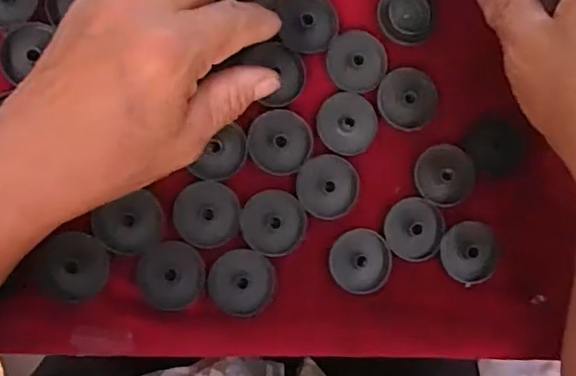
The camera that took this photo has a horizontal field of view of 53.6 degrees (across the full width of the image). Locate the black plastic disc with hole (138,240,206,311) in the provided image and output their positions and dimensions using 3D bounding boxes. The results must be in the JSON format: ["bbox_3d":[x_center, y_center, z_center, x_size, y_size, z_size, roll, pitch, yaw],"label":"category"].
[{"bbox_3d":[-0.059,0.045,0.289,0.032,0.013,0.033,0,88,-9],"label":"black plastic disc with hole"}]

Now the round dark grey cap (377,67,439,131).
[{"bbox_3d":[0.066,-0.049,0.313,0.032,0.007,0.035,0,88,-9],"label":"round dark grey cap"}]

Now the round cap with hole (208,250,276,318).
[{"bbox_3d":[-0.023,0.049,0.291,0.033,0.012,0.035,-43,95,-8],"label":"round cap with hole"}]

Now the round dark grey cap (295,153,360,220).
[{"bbox_3d":[0.021,-0.001,0.303,0.033,0.004,0.033,0,88,-9],"label":"round dark grey cap"}]

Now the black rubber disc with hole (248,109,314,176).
[{"bbox_3d":[-0.004,-0.024,0.298,0.033,0.004,0.032,0,88,-9],"label":"black rubber disc with hole"}]

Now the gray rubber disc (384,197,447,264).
[{"bbox_3d":[0.069,0.022,0.311,0.033,0.004,0.033,0,88,-9],"label":"gray rubber disc"}]

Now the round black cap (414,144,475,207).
[{"bbox_3d":[0.087,-0.007,0.313,0.033,0.005,0.032,0,88,-9],"label":"round black cap"}]

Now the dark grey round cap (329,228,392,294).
[{"bbox_3d":[0.039,0.039,0.304,0.032,0.004,0.033,0,88,-9],"label":"dark grey round cap"}]

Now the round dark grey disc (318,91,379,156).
[{"bbox_3d":[0.032,-0.035,0.306,0.032,0.004,0.032,0,88,-9],"label":"round dark grey disc"}]

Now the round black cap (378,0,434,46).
[{"bbox_3d":[0.064,-0.095,0.314,0.029,0.006,0.032,-1,88,-9],"label":"round black cap"}]

